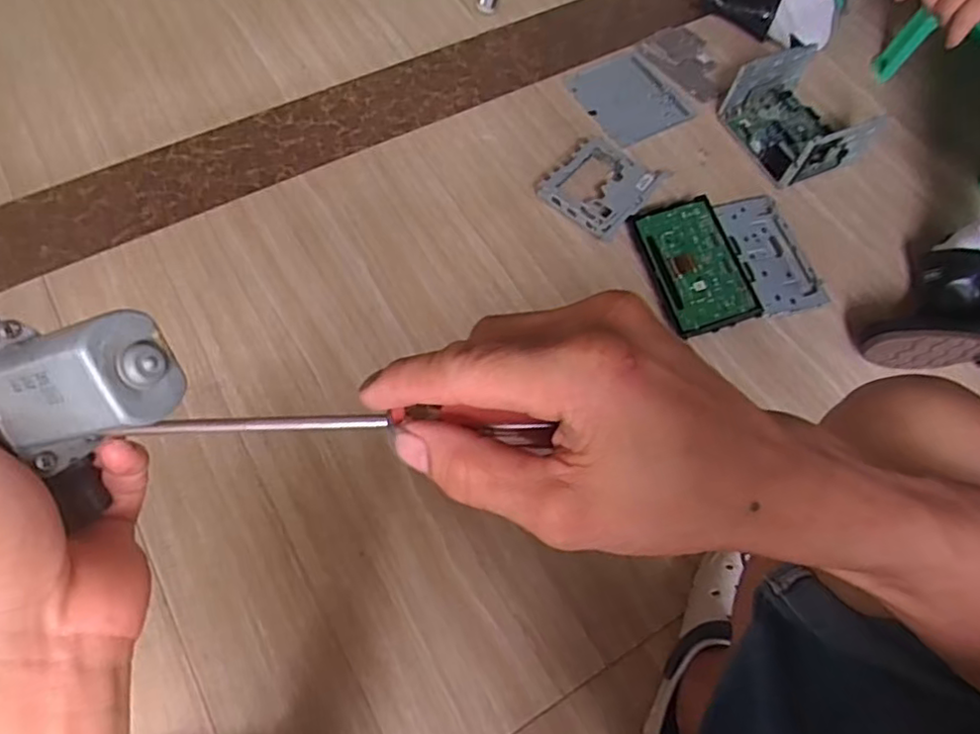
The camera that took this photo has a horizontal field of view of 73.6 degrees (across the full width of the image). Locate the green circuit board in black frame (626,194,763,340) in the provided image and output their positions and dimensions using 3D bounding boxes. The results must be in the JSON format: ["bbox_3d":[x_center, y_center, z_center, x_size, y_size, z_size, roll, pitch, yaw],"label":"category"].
[{"bbox_3d":[0.285,-0.143,0.894,0.123,0.026,0.197,-15,66,-8],"label":"green circuit board in black frame"}]

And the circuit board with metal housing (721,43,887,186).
[{"bbox_3d":[0.439,-0.368,0.961,0.119,0.101,0.199,-23,69,-14],"label":"circuit board with metal housing"}]

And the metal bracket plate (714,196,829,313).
[{"bbox_3d":[0.386,-0.162,0.909,0.091,0.011,0.192,-15,66,-8],"label":"metal bracket plate"}]

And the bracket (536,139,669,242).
[{"bbox_3d":[0.159,-0.263,0.956,0.138,0.026,0.148,36,70,14],"label":"bracket"}]

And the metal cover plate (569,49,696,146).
[{"bbox_3d":[0.225,-0.432,1.042,0.141,0.013,0.161,-26,68,-12],"label":"metal cover plate"}]

